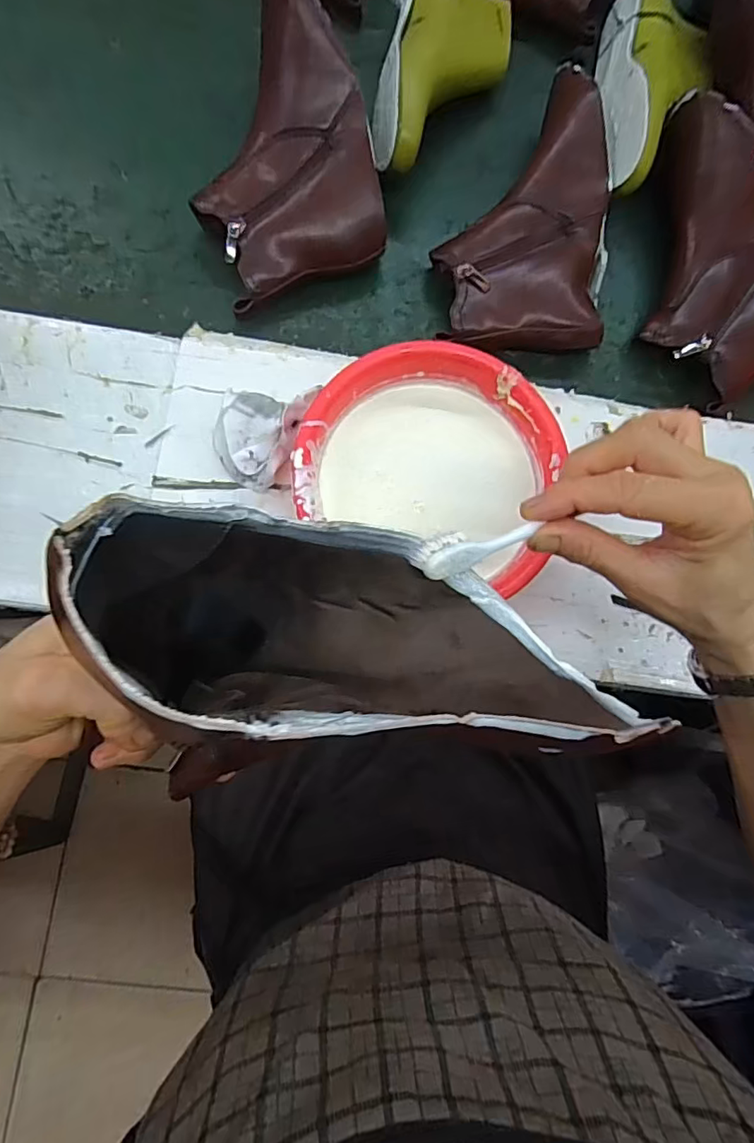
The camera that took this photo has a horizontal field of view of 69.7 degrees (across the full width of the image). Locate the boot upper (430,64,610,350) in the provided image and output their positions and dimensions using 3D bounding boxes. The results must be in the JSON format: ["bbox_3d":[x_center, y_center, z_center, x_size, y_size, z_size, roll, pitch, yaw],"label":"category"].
[{"bbox_3d":[0.131,-0.322,0.489,0.154,0.068,0.240,0,83,-3],"label":"boot upper"}]

